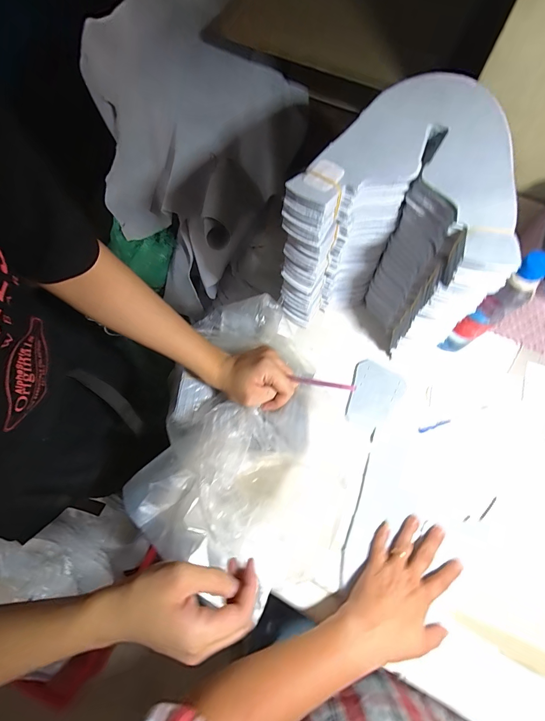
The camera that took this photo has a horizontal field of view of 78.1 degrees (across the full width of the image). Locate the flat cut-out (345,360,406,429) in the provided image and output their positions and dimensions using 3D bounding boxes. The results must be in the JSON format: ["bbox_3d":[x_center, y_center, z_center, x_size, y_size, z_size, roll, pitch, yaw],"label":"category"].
[{"bbox_3d":[0.169,0.058,0.551,0.079,0.005,0.109,20,68,10],"label":"flat cut-out"}]

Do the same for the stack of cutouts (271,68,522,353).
[{"bbox_3d":[0.170,-0.192,0.499,0.246,0.272,0.246,21,71,7],"label":"stack of cutouts"}]

